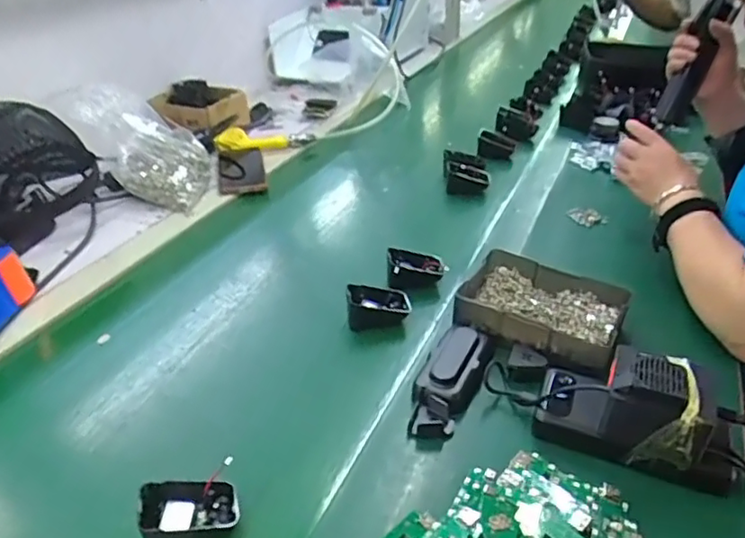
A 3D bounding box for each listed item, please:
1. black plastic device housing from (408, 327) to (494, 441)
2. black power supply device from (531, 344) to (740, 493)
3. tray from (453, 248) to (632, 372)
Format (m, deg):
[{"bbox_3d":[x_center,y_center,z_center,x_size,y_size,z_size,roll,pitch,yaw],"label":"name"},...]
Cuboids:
[{"bbox_3d":[0.076,0.098,0.571,0.052,0.033,0.149,14,35,23],"label":"black plastic device housing"},{"bbox_3d":[0.214,0.107,0.495,0.157,0.064,0.080,21,38,32],"label":"black power supply device"},{"bbox_3d":[0.180,0.035,0.643,0.160,0.038,0.128,15,35,25],"label":"tray"}]

